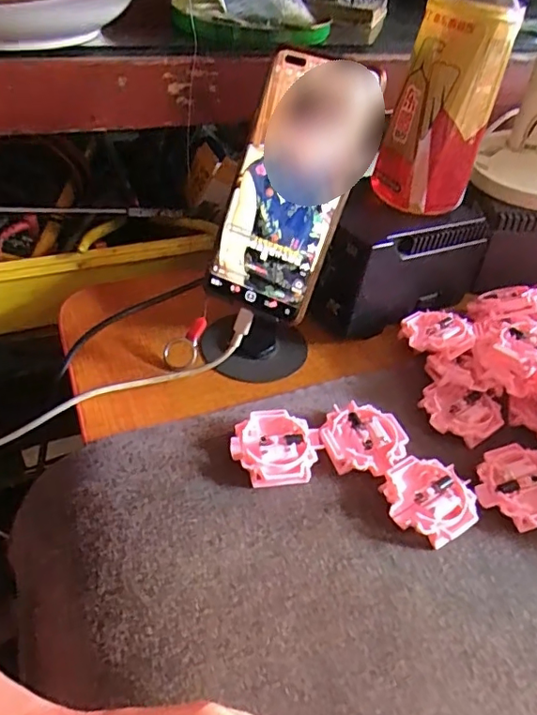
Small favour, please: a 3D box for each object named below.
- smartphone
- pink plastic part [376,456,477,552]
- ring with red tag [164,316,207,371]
[{"bbox_3d":[0.017,-0.110,0.363,0.081,0.166,0.016,21,13,18],"label":"smartphone"},{"bbox_3d":[0.095,0.084,0.325,0.053,0.014,0.051,4,42,-4],"label":"pink plastic part"},{"bbox_3d":[-0.064,-0.010,0.406,0.026,0.027,0.036,12,42,5],"label":"ring with red tag"}]

